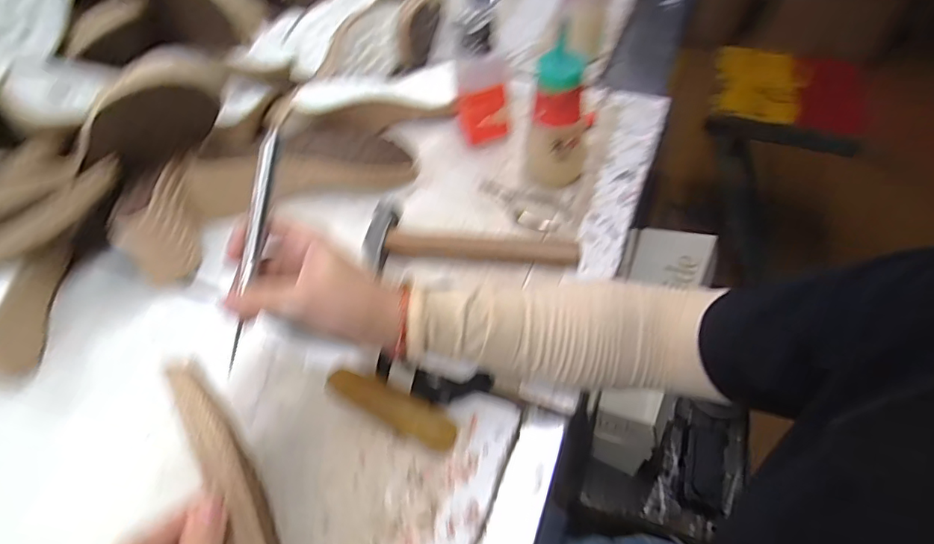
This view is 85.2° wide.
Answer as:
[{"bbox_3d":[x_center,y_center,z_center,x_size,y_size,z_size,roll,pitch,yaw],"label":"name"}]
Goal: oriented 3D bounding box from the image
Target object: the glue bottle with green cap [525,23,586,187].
[{"bbox_3d":[0.087,-0.150,0.503,0.059,0.134,0.047,5,51,8],"label":"glue bottle with green cap"}]

